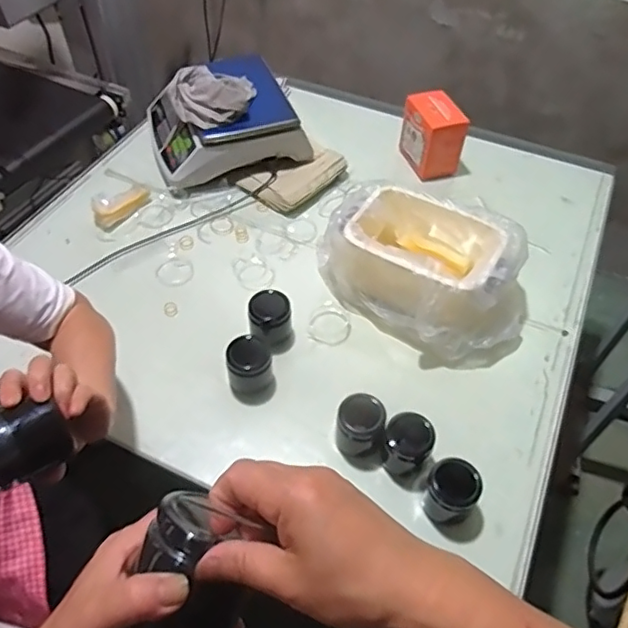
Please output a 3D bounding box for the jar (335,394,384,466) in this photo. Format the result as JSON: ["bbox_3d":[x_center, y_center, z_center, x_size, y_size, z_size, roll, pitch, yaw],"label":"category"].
[{"bbox_3d":[0.063,0.163,0.792,0.066,0.098,0.055,7,47,4],"label":"jar"}]

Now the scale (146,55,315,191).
[{"bbox_3d":[-0.188,-0.394,1.185,0.292,0.138,0.262,-15,49,-16],"label":"scale"}]

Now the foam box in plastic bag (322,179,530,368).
[{"bbox_3d":[0.187,-0.077,0.935,0.328,0.136,0.215,36,55,27],"label":"foam box in plastic bag"}]

